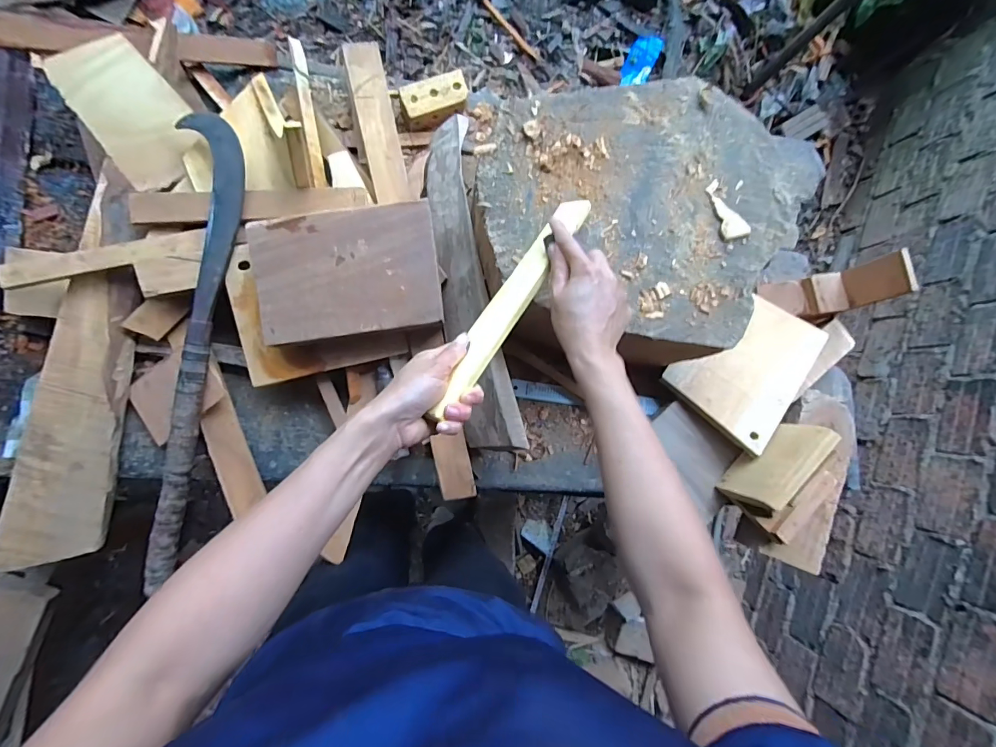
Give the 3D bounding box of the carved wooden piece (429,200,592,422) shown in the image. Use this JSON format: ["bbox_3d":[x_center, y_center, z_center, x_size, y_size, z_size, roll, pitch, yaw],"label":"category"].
[{"bbox_3d":[0.022,-0.083,0.457,0.029,0.020,0.305,34,67,-6],"label":"carved wooden piece"}]

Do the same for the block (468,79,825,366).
[{"bbox_3d":[0.194,-0.198,0.630,0.440,0.181,0.358,-12,90,-9],"label":"block"}]

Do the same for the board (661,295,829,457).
[{"bbox_3d":[0.404,-0.015,0.693,0.171,0.014,0.237,40,79,16],"label":"board"}]

